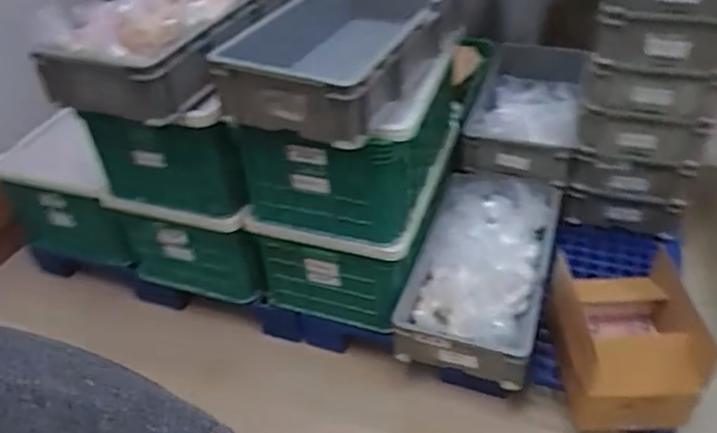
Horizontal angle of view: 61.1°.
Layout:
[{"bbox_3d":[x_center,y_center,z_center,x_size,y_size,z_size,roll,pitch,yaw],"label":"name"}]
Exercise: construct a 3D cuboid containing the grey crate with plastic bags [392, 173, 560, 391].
[{"bbox_3d":[0.349,0.137,1.705,0.346,0.151,0.677,11,43,17],"label":"grey crate with plastic bags"}]

